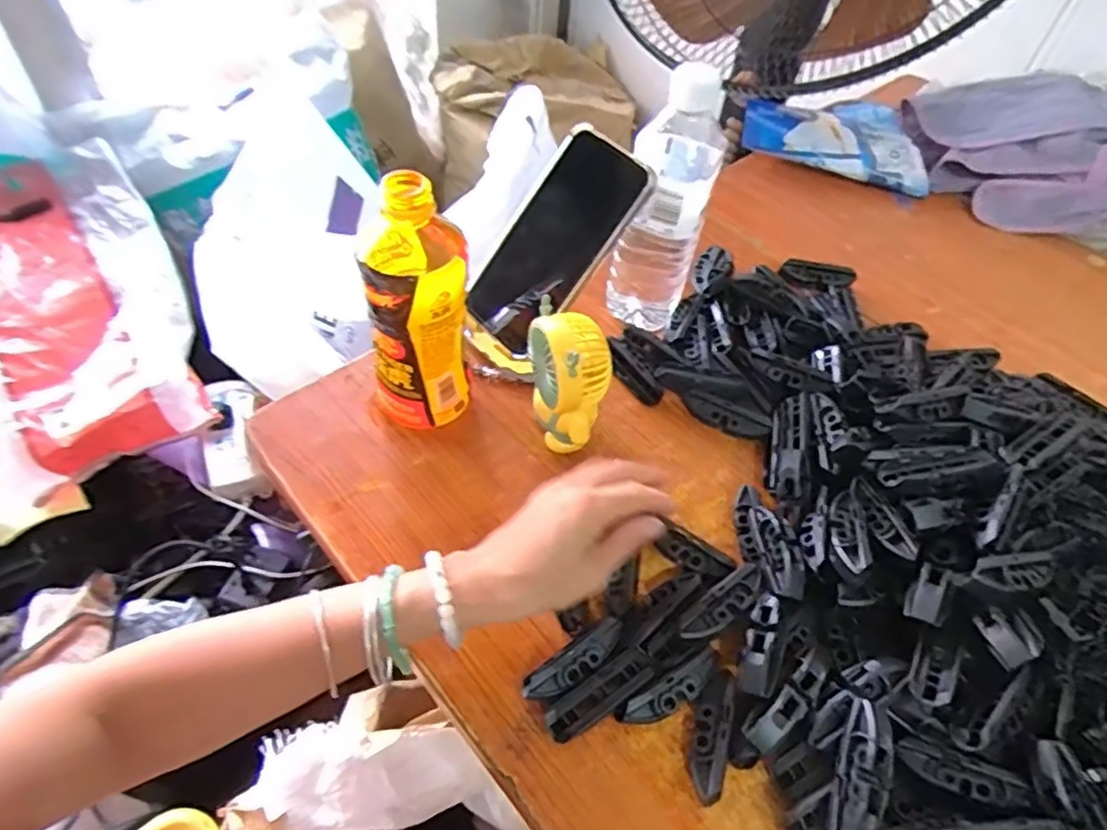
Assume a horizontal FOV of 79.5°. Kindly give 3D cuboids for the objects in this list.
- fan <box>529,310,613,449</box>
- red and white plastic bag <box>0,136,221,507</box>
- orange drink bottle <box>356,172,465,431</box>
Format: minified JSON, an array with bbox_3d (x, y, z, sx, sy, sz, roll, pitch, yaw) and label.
[{"bbox_3d":[0.011,-0.022,0.472,0.048,0.103,0.055,-8,54,-9],"label":"fan"},{"bbox_3d":[-0.576,-0.131,0.789,0.257,0.137,0.422,-30,61,-25],"label":"red and white plastic bag"},{"bbox_3d":[-0.095,-0.071,0.452,0.070,0.181,0.075,-15,56,-14],"label":"orange drink bottle"}]

